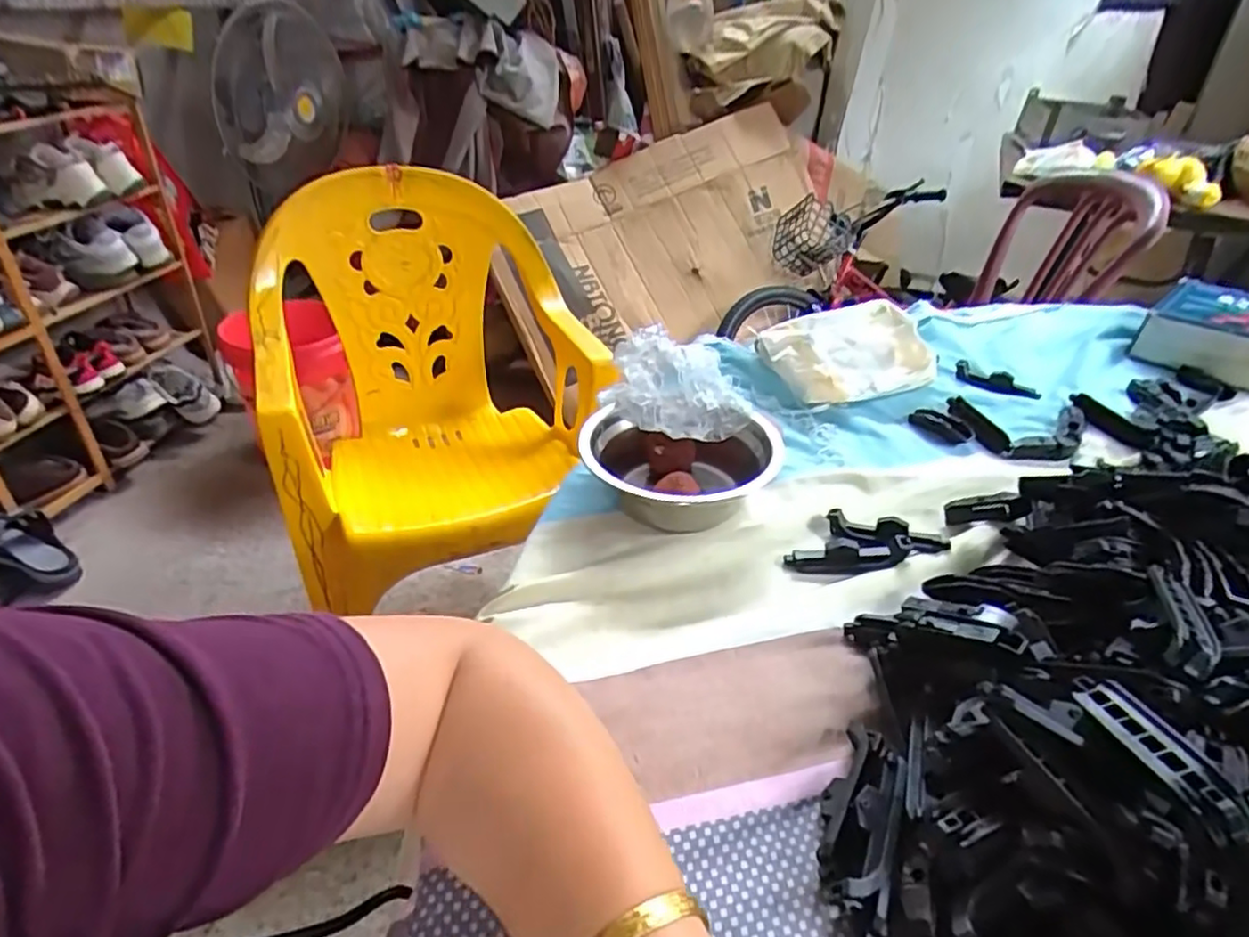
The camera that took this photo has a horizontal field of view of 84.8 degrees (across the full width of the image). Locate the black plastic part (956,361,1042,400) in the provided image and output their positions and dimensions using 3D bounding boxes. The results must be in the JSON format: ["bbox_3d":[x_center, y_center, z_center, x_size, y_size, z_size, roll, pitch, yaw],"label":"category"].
[{"bbox_3d":[0.340,-0.081,0.624,0.072,0.009,0.021,26,42,29],"label":"black plastic part"}]

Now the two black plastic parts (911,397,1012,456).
[{"bbox_3d":[0.280,-0.035,0.561,0.051,0.012,0.069,-12,38,-20],"label":"two black plastic parts"}]

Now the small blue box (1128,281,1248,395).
[{"bbox_3d":[0.607,-0.133,0.681,0.161,0.048,0.137,-28,44,-35],"label":"small blue box"}]

